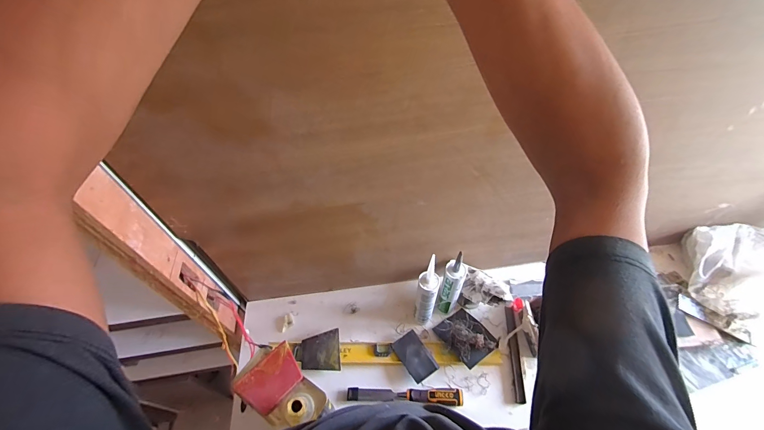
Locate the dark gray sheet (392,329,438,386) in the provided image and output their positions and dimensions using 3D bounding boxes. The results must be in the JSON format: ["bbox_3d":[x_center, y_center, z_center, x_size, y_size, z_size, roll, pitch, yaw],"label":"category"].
[{"bbox_3d":[0.082,0.354,0.819,0.069,0.009,0.111,-38,57,-3],"label":"dark gray sheet"}]

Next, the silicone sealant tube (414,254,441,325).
[{"bbox_3d":[0.108,0.191,0.783,0.052,0.273,0.049,13,54,12],"label":"silicone sealant tube"}]

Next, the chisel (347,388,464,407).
[{"bbox_3d":[0.055,0.426,0.769,0.271,0.028,0.033,0,53,3],"label":"chisel"}]

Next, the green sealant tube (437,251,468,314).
[{"bbox_3d":[0.175,0.177,0.814,0.049,0.236,0.051,18,55,16],"label":"green sealant tube"}]

